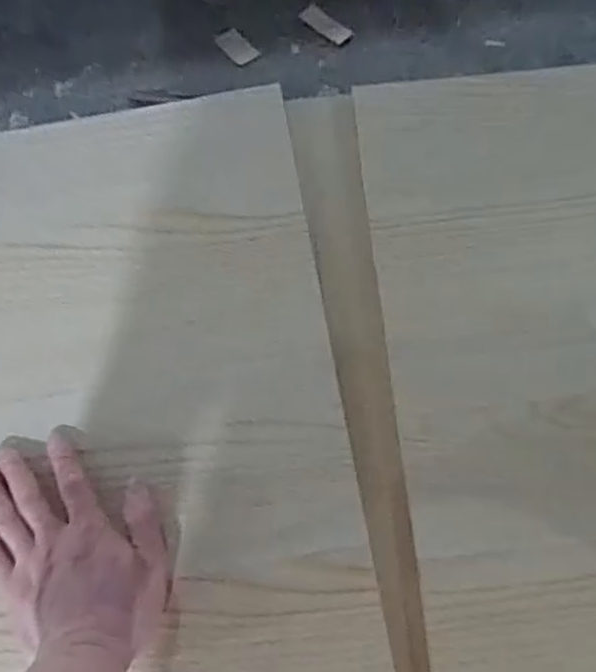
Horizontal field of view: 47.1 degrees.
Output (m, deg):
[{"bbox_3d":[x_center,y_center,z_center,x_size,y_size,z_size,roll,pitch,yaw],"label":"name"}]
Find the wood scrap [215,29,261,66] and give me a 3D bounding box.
[{"bbox_3d":[-0.135,-0.644,1.529,0.089,0.005,0.055,42,85,-4],"label":"wood scrap"}]

